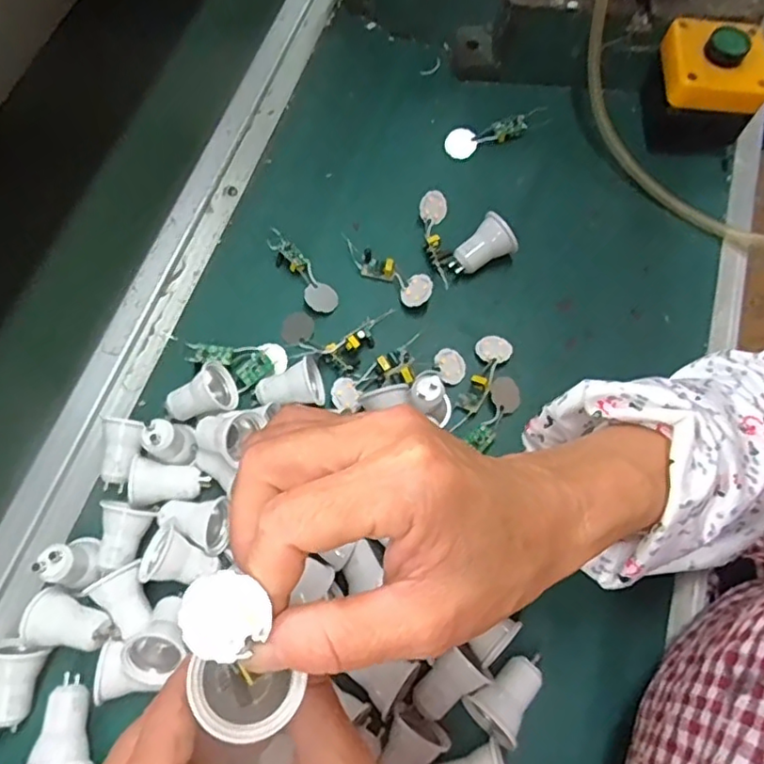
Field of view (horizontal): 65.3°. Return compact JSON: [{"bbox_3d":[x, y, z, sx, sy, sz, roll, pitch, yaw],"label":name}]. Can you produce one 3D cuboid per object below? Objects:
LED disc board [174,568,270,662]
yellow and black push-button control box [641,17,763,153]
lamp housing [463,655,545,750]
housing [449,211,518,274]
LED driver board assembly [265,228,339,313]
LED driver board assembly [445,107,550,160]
[{"bbox_3d":[-0.043,0.063,0.161,0.023,0.004,0.023,31,86,-5],"label":"LED disc board"},{"bbox_3d":[0.247,-0.226,0.454,0.073,0.069,0.070,7,70,2],"label":"yellow and black push-button control box"},{"bbox_3d":[0.069,0.167,0.325,0.030,0.032,0.046,41,75,13],"label":"lamp housing"},{"bbox_3d":[0.074,-0.095,0.432,0.030,0.031,0.040,42,75,14],"label":"housing"},{"bbox_3d":[-0.060,-0.081,0.435,0.021,0.007,0.078,-37,74,-13],"label":"LED driver board assembly"},{"bbox_3d":[0.095,-0.209,0.489,0.089,0.009,0.028,-24,72,-9],"label":"LED driver board assembly"}]

